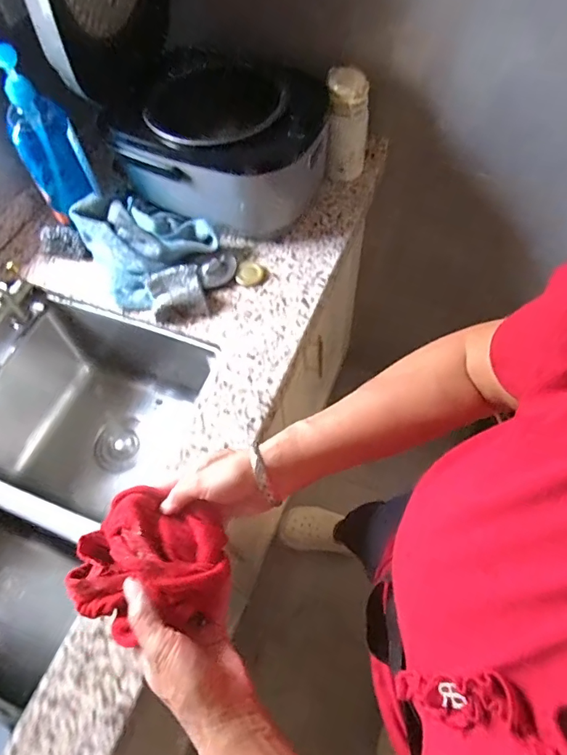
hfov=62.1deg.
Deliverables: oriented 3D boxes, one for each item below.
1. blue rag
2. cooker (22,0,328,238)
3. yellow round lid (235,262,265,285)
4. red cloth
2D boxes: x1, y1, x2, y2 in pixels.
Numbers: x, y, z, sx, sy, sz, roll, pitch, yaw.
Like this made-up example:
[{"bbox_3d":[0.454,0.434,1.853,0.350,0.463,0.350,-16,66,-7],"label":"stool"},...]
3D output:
[{"bbox_3d":[-0.241,-0.236,0.797,0.181,0.076,0.196,-38,65,-17],"label":"blue rag"},{"bbox_3d":[-0.130,-0.475,0.697,0.335,0.490,0.271,28,65,18],"label":"cooker"},{"bbox_3d":[-0.056,-0.176,0.797,0.046,0.007,0.050,-1,60,2],"label":"yellow round lid"},{"bbox_3d":[-0.117,0.160,0.414,0.131,0.065,0.118,-9,60,-2],"label":"red cloth"}]

